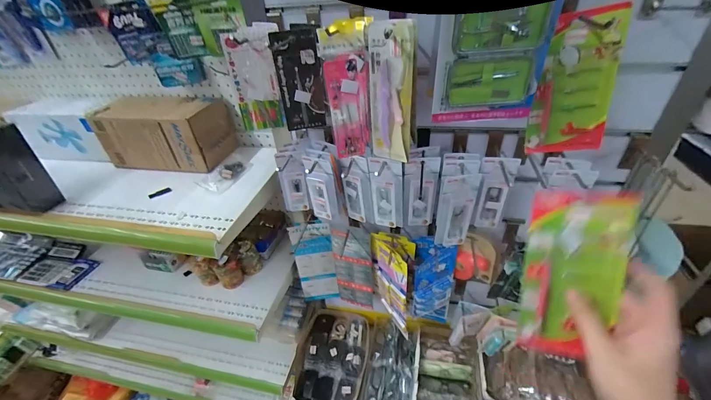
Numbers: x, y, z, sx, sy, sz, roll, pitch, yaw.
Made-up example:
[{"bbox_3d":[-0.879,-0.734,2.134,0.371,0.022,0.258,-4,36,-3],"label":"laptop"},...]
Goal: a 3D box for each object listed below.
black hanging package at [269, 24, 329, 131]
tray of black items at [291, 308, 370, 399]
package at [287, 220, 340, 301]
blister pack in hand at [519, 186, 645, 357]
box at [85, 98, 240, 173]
[{"bbox_3d":[-0.079,-0.176,0.459,0.066,0.139,0.015,-12,37,-9],"label":"black hanging package"},{"bbox_3d":[-0.066,0.456,0.922,0.204,0.049,0.307,4,37,12],"label":"tray of black items"},{"bbox_3d":[-0.104,0.173,0.823,0.102,0.275,0.036,-3,36,2],"label":"package"},{"bbox_3d":[0.247,0.086,0.348,0.098,0.192,0.009,4,10,17],"label":"blister pack in hand"},{"bbox_3d":[-0.469,-0.167,0.764,0.295,0.136,0.144,3,37,11],"label":"box"}]

